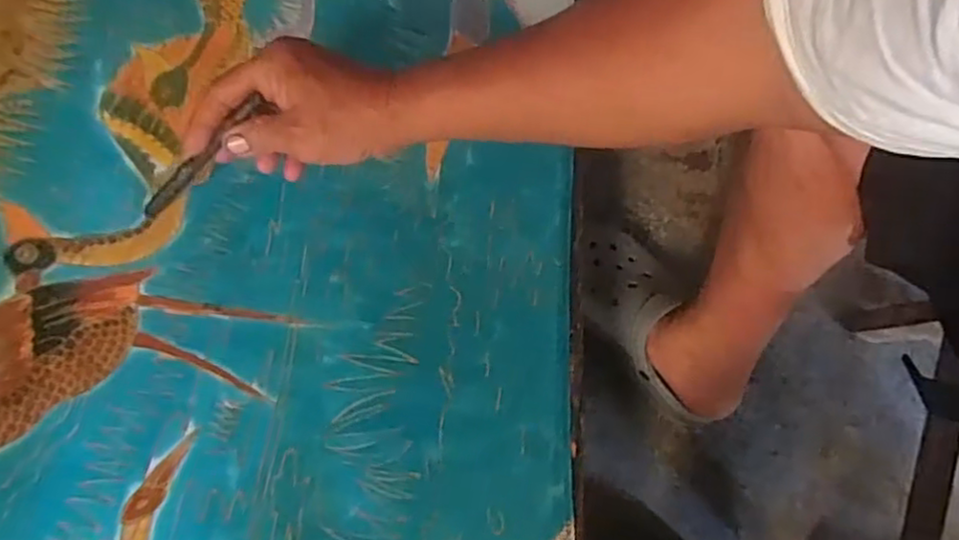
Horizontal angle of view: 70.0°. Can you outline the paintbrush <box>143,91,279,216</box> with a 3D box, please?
[{"bbox_3d":[-0.198,-0.076,0.483,0.136,0.013,0.015,-34,79,28],"label":"paintbrush"}]

